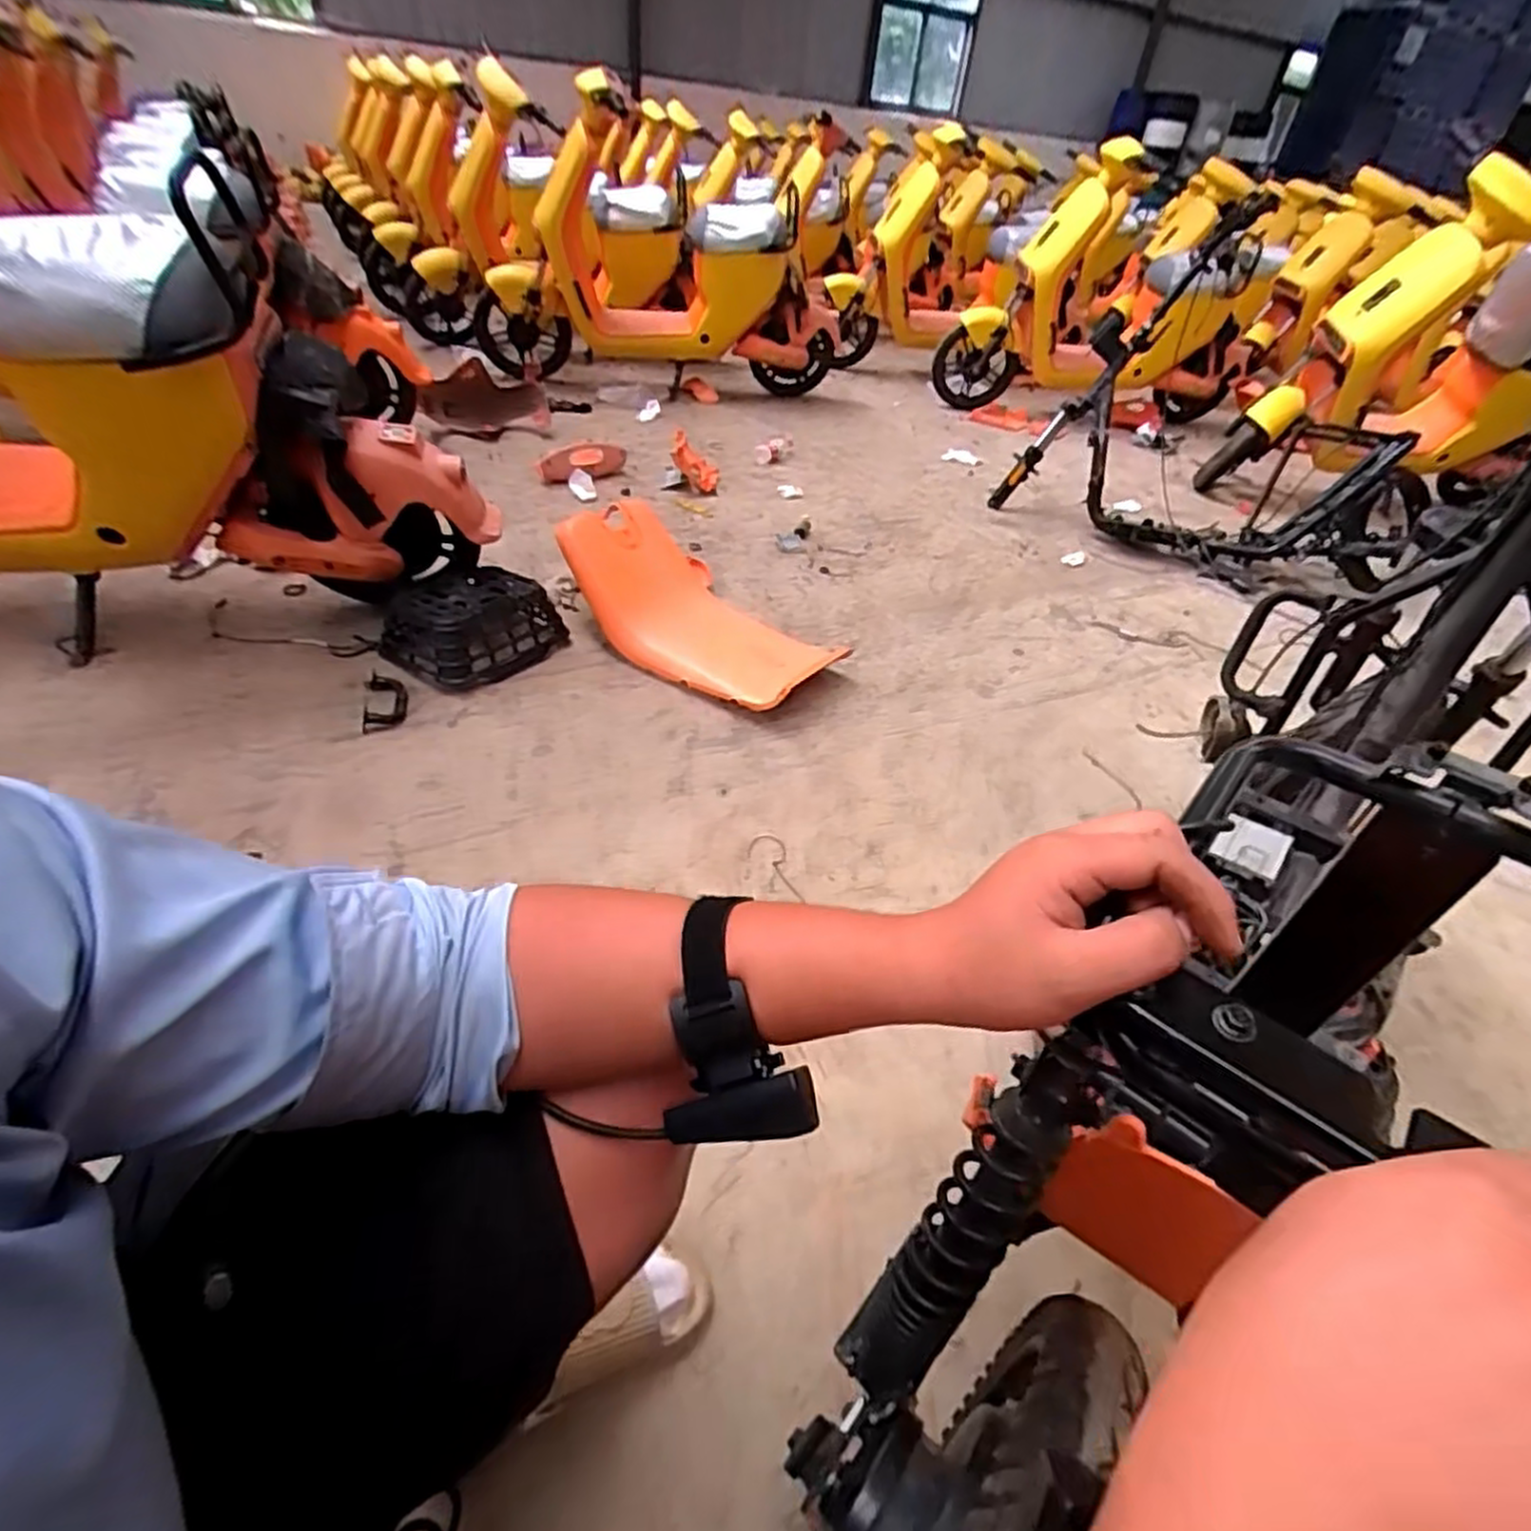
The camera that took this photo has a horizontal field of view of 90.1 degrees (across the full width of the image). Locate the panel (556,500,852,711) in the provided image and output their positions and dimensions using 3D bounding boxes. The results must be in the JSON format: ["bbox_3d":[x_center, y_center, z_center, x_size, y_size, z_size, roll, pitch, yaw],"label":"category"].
[{"bbox_3d":[-0.137,-0.365,1.670,0.341,0.222,0.635,-24,48,-33],"label":"panel"}]

